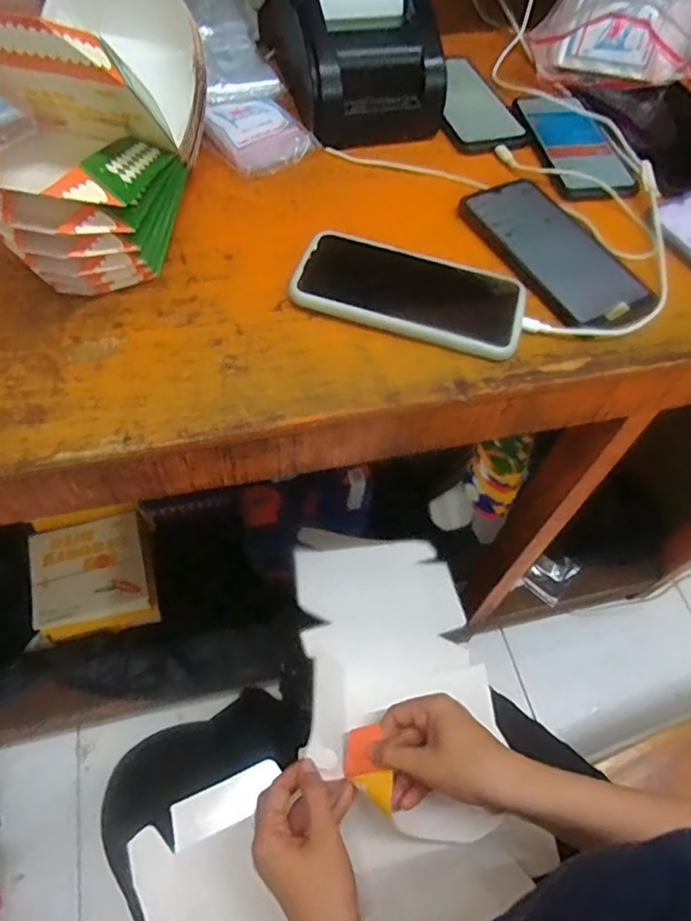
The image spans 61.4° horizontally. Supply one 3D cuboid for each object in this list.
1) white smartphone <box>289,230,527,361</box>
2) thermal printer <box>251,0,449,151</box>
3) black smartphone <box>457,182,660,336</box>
[{"bbox_3d":[0.048,-0.125,0.436,0.168,0.012,0.080,18,60,7],"label":"white smartphone"},{"bbox_3d":[0.005,-0.410,0.553,0.137,0.097,0.198,-9,61,-9],"label":"thermal printer"},{"bbox_3d":[0.170,-0.171,0.470,0.081,0.009,0.172,-25,64,-17],"label":"black smartphone"}]

